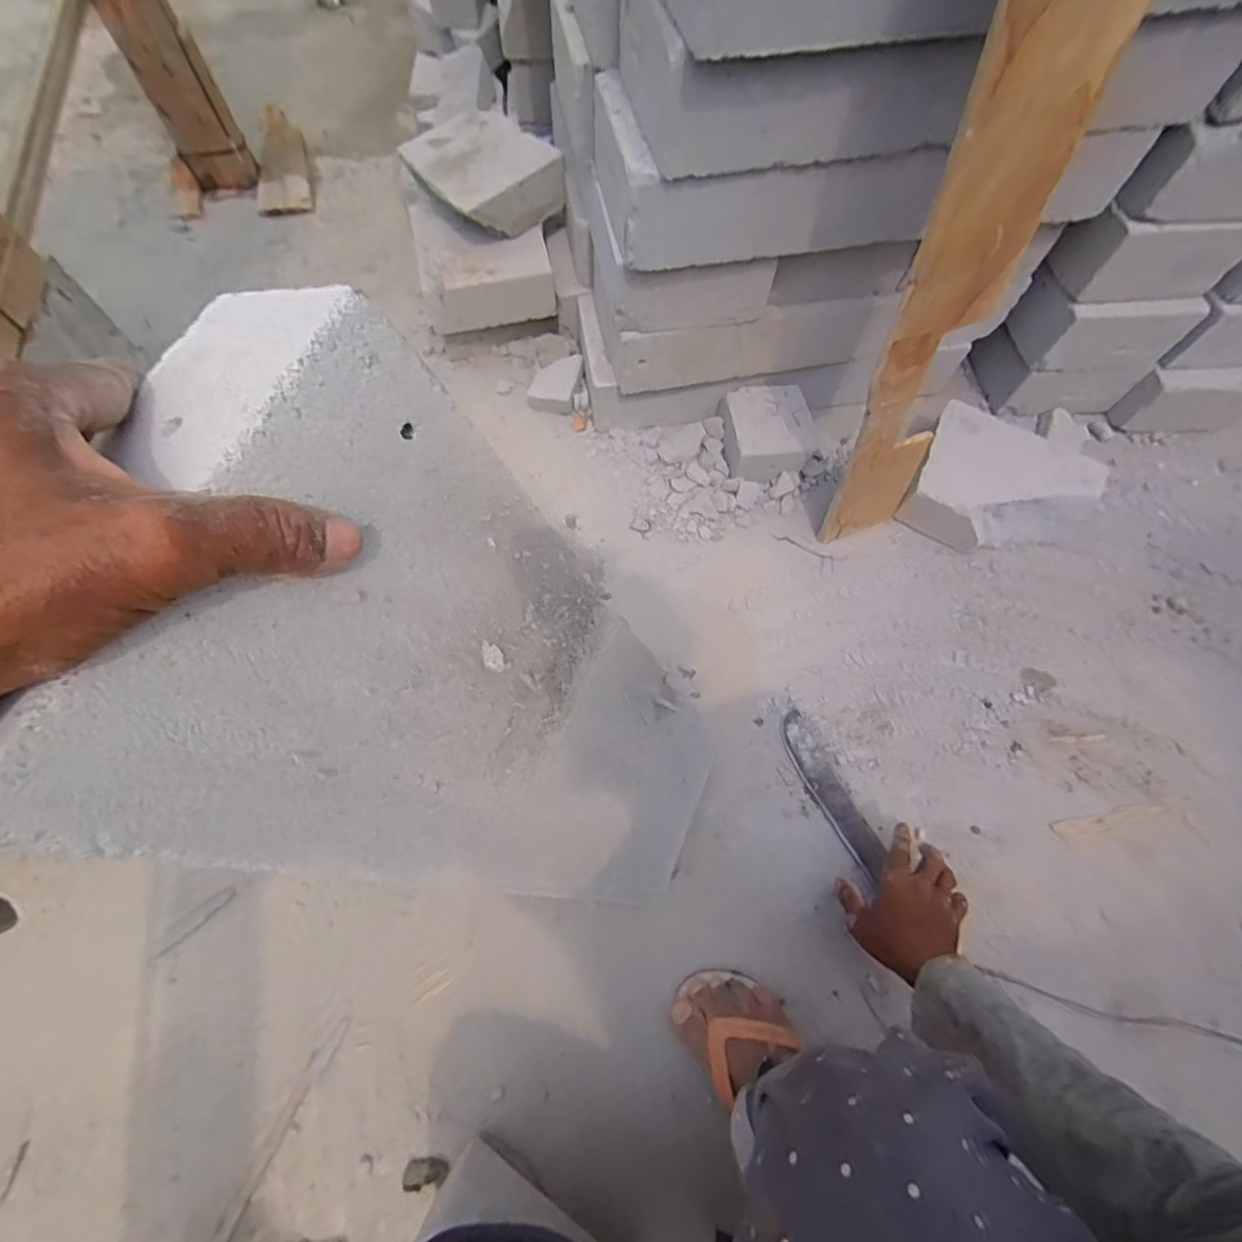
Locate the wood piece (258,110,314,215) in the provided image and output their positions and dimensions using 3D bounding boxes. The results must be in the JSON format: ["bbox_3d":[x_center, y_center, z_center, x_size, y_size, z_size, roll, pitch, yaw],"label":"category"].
[{"bbox_3d":[-0.715,-0.977,1.198,0.103,0.013,0.349,-14,67,-7],"label":"wood piece"}]

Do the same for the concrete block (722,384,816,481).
[{"bbox_3d":[0.231,-0.293,0.884,0.127,0.063,0.134,-6,67,-3],"label":"concrete block"}]

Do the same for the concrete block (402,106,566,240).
[{"bbox_3d":[-0.221,-0.709,0.908,0.193,0.081,0.209,-37,72,-15],"label":"concrete block"}]

